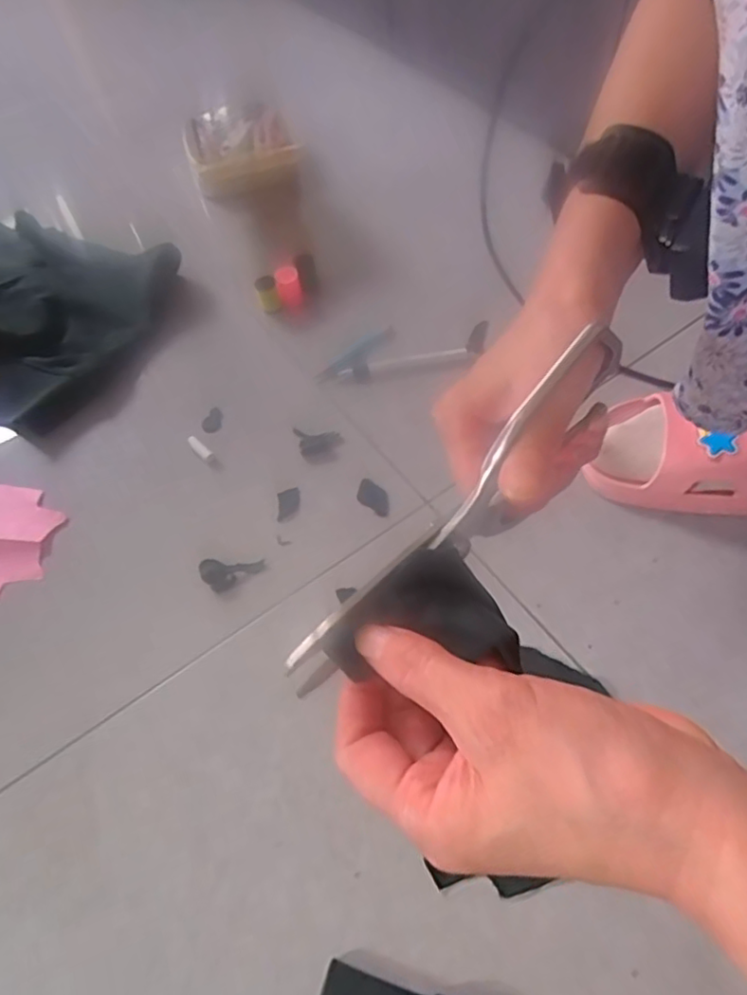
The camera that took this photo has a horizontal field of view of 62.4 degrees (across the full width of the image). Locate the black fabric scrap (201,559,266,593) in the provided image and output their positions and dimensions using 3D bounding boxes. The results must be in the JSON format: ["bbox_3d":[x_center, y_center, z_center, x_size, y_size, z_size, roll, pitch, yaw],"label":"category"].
[{"bbox_3d":[-0.107,0.058,0.463,0.047,0.007,0.025,-4,58,1],"label":"black fabric scrap"}]

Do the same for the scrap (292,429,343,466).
[{"bbox_3d":[-0.049,-0.044,0.524,0.042,0.004,0.034,4,59,6],"label":"scrap"}]

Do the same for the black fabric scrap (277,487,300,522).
[{"bbox_3d":[-0.068,0.005,0.495,0.018,0.004,0.029,-7,58,-1],"label":"black fabric scrap"}]

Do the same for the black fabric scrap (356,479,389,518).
[{"bbox_3d":[0.000,-0.001,0.493,0.034,0.004,0.020,34,66,21],"label":"black fabric scrap"}]

